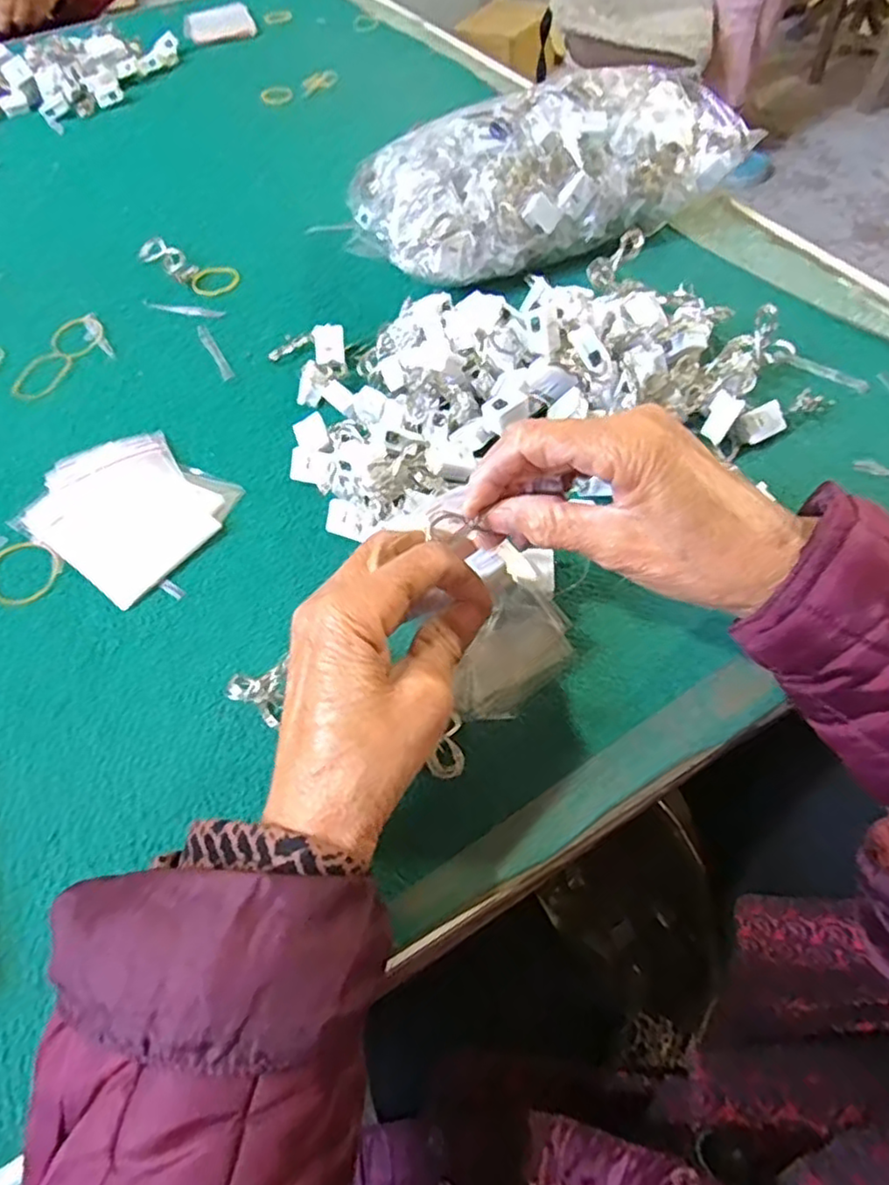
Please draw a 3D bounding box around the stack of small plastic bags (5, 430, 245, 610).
[{"bbox_3d":[-0.194,-0.053,0.412,0.114,0.010,0.098,31,64,21],"label":"stack of small plastic bags"}]

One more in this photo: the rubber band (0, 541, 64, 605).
[{"bbox_3d":[-0.248,-0.014,0.393,0.046,0.004,0.040,32,65,22],"label":"rubber band"}]

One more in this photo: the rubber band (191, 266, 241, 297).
[{"bbox_3d":[-0.184,-0.253,0.544,0.036,0.005,0.037,-2,57,3],"label":"rubber band"}]

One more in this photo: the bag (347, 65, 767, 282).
[{"bbox_3d":[0.072,-0.323,0.520,0.279,0.091,0.132,-21,58,-10],"label":"bag"}]

